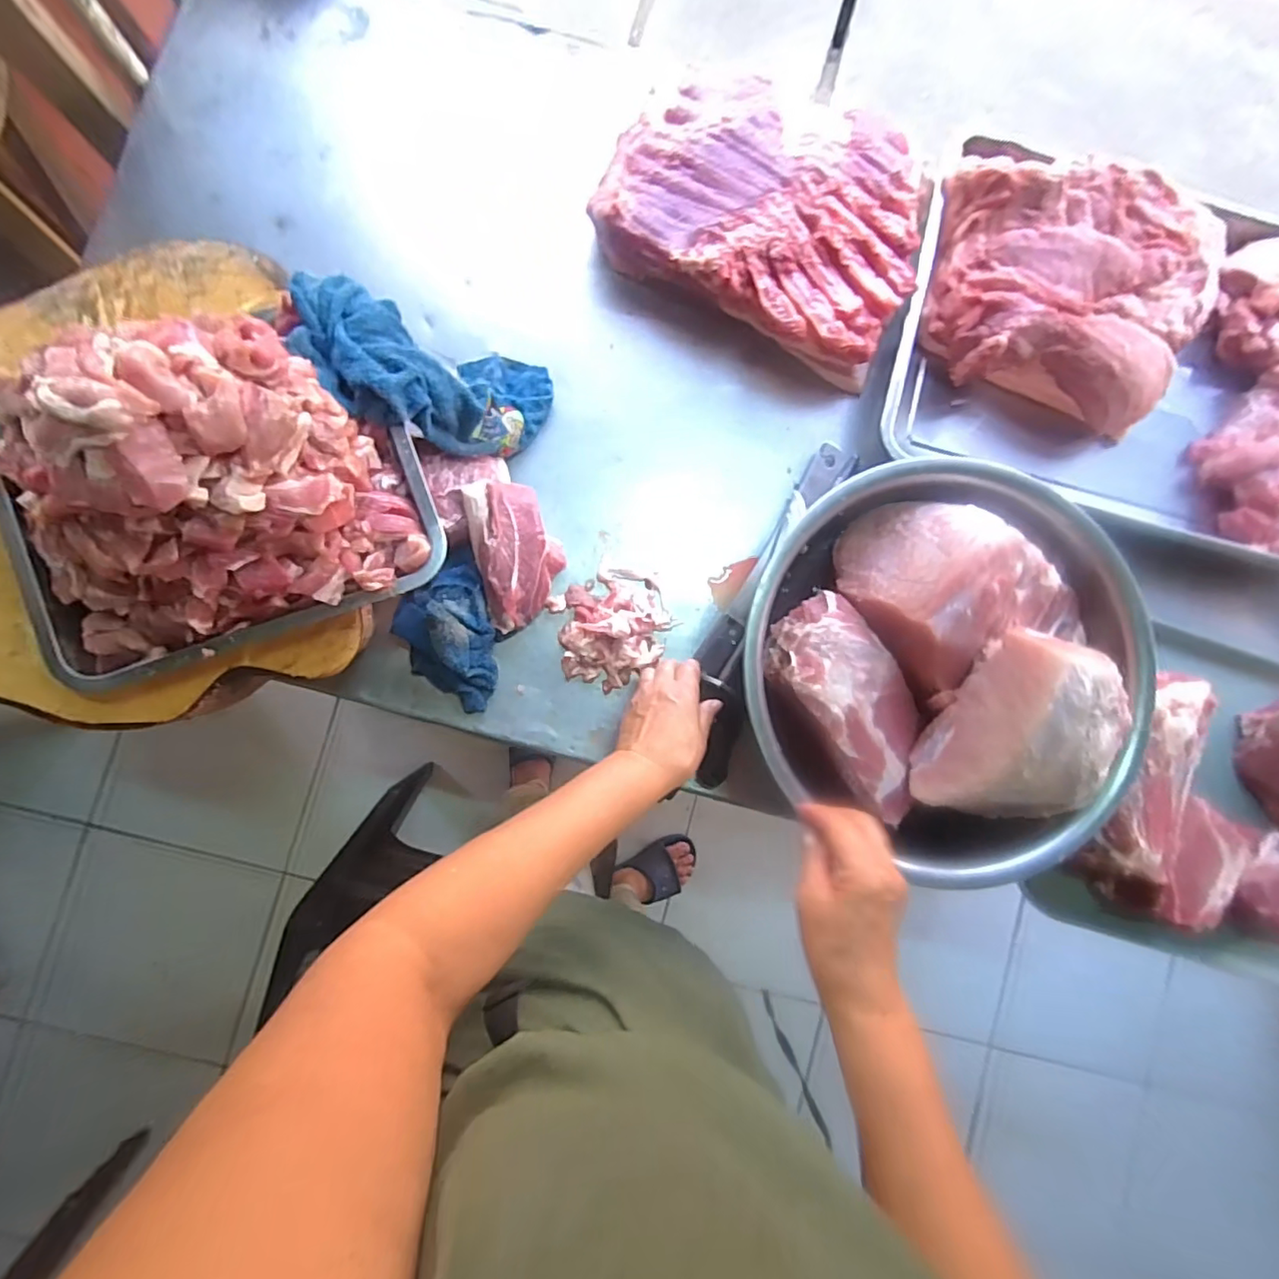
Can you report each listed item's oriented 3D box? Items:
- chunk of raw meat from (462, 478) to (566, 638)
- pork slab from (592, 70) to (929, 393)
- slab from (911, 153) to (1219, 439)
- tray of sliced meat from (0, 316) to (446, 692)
[{"bbox_3d":[-0.121,-0.085,0.581,0.083,0.064,0.145,-12,89,-6],"label":"chunk of raw meat"},{"bbox_3d":[0.132,-0.450,0.615,0.327,0.066,0.241,20,86,-5],"label":"pork slab"},{"bbox_3d":[0.469,-0.380,0.620,0.321,0.071,0.250,18,86,-5],"label":"slab"},{"bbox_3d":[-0.329,-0.119,0.408,0.300,0.152,0.239,-20,90,-6],"label":"tray of sliced meat"}]

